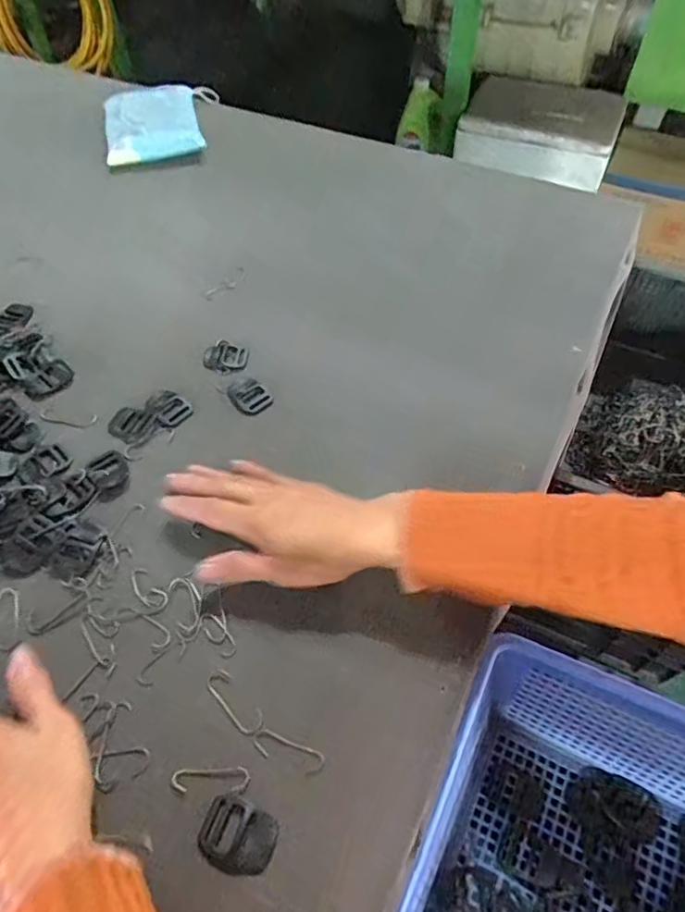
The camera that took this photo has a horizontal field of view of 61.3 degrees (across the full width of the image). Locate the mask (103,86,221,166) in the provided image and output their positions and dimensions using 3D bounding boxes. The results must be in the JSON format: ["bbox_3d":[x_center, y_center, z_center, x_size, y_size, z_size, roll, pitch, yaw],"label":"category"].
[{"bbox_3d":[-0.225,-0.423,0.719,0.130,0.032,0.147,-9,54,-6],"label":"mask"}]

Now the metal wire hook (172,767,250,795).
[{"bbox_3d":[-0.073,0.180,0.320,0.042,0.004,0.013,-3,53,1],"label":"metal wire hook"}]

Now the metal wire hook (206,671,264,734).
[{"bbox_3d":[-0.065,0.146,0.345,0.044,0.004,0.016,37,64,26],"label":"metal wire hook"}]

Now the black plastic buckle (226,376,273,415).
[{"bbox_3d":[-0.078,-0.050,0.474,0.029,0.006,0.037,-37,62,-24],"label":"black plastic buckle"}]

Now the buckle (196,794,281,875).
[{"bbox_3d":[-0.055,0.200,0.306,0.040,0.004,0.029,23,57,17],"label":"buckle"}]

